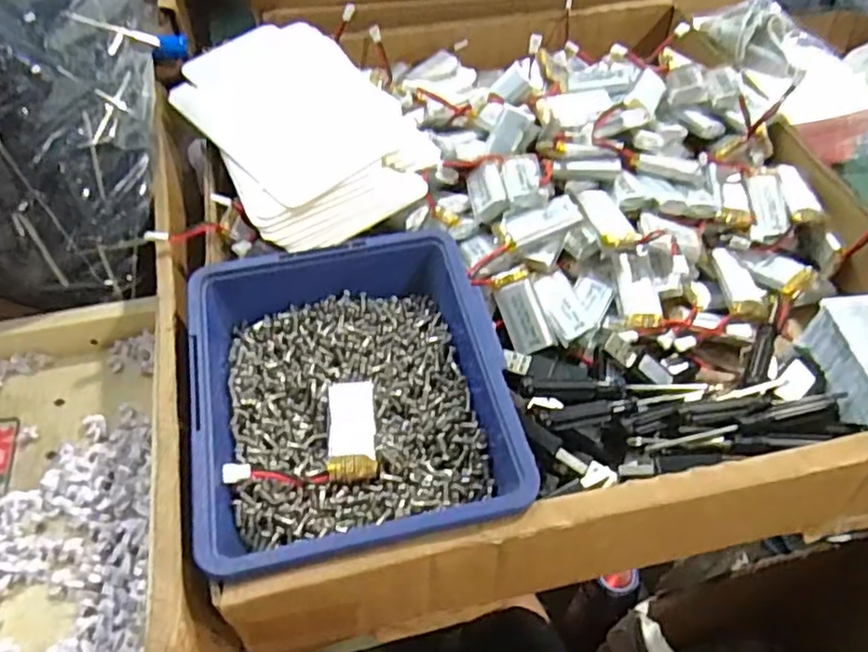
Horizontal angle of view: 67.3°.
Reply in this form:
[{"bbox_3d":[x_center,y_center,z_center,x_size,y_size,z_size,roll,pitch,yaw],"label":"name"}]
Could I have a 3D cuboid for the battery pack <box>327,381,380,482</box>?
[{"bbox_3d":[-0.034,0.043,0.270,0.019,0.009,0.042,-3,51,-3],"label":"battery pack"}]

